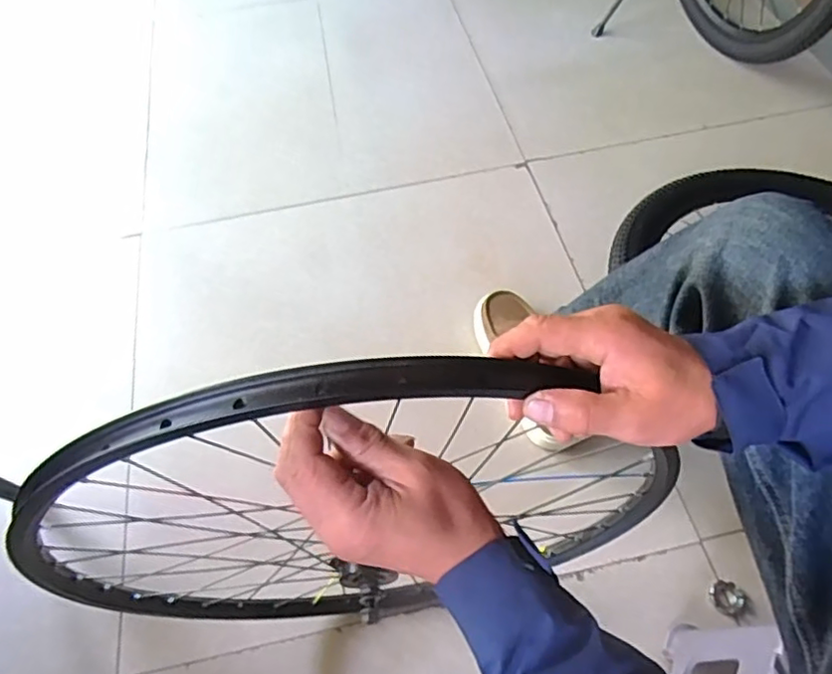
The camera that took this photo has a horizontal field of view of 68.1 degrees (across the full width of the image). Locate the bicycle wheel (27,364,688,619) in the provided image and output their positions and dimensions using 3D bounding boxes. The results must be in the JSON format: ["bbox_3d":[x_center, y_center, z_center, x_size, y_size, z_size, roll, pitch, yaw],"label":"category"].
[{"bbox_3d":[-0.027,0.152,0.546,0.546,0.464,0.075,-4,58,0],"label":"bicycle wheel"}]

